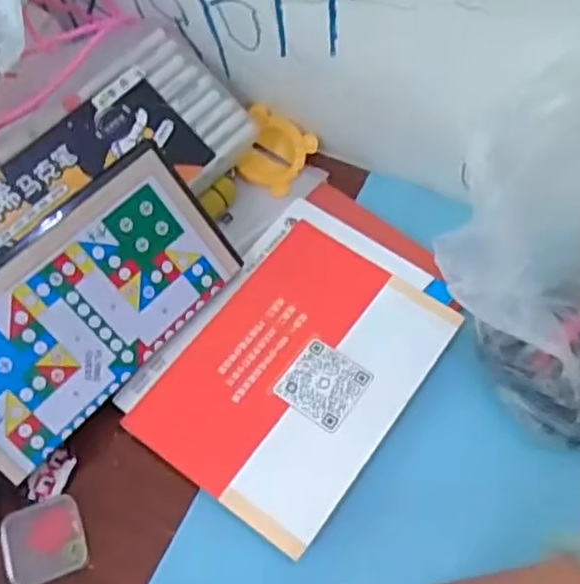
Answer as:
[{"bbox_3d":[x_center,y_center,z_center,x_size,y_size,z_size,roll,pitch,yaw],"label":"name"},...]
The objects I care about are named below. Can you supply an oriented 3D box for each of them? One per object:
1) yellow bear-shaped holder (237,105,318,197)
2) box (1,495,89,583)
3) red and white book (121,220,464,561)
[{"bbox_3d":[-0.015,-0.112,0.553,0.055,0.034,0.053,26,65,13],"label":"yellow bear-shaped holder"},{"bbox_3d":[-0.149,0.150,0.414,0.046,0.013,0.047,-21,64,-11],"label":"box"},{"bbox_3d":[0.007,0.052,0.458,0.142,0.004,0.194,33,67,16],"label":"red and white book"}]

